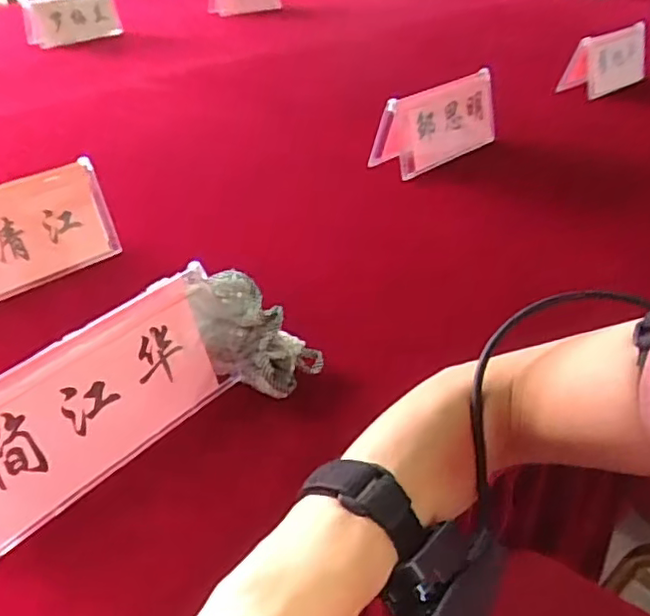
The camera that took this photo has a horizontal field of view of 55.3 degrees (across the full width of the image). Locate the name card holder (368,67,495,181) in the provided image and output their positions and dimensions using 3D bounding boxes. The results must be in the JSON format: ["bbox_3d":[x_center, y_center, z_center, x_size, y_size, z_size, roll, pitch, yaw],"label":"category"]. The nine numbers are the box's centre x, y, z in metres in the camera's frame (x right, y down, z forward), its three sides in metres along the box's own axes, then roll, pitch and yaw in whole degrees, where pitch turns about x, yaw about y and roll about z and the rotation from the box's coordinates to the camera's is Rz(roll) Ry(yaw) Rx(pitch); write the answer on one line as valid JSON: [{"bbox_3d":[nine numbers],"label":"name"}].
[{"bbox_3d":[0.161,-0.273,0.896,0.240,0.109,0.056,-31,45,-34],"label":"name card holder"}]

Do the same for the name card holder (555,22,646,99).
[{"bbox_3d":[0.552,-0.485,1.213,0.190,0.100,0.064,-24,41,-27],"label":"name card holder"}]

